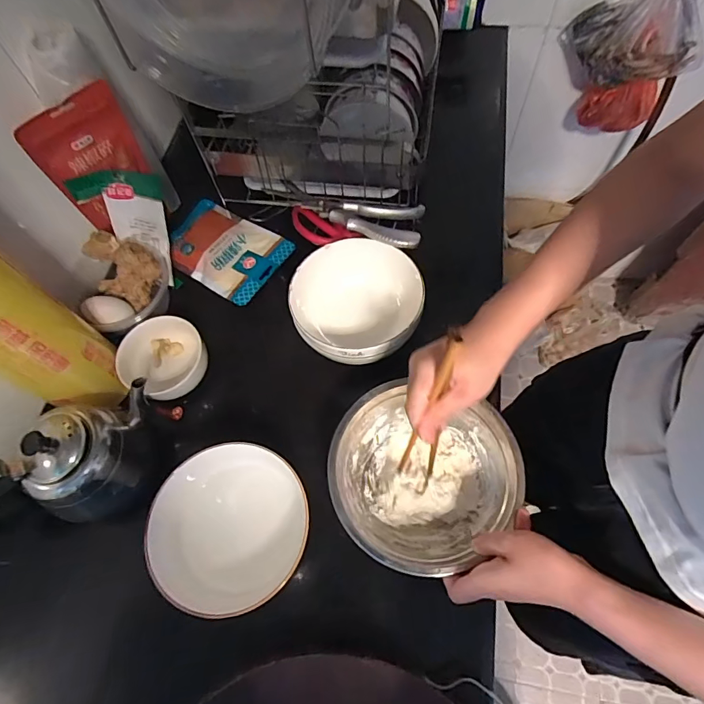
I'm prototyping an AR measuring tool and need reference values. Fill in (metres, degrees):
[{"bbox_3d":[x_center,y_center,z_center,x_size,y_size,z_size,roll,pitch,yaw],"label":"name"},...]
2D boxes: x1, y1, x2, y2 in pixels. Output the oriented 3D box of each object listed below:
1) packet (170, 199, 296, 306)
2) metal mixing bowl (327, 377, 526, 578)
[{"bbox_3d":[-0.187,-0.152,0.642,0.172,0.022,0.122,31,70,17],"label":"packet"},{"bbox_3d":[0.071,0.139,0.467,0.187,0.073,0.171,-1,64,3],"label":"metal mixing bowl"}]

